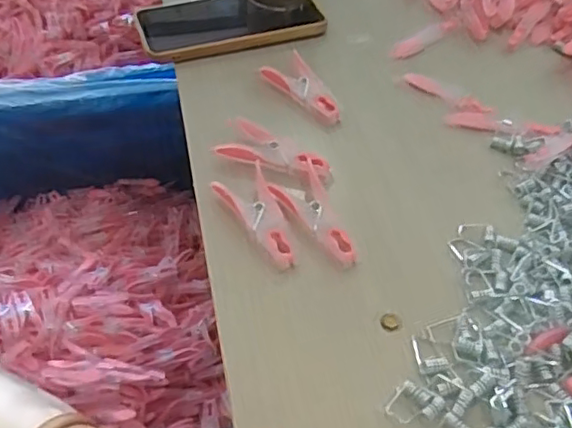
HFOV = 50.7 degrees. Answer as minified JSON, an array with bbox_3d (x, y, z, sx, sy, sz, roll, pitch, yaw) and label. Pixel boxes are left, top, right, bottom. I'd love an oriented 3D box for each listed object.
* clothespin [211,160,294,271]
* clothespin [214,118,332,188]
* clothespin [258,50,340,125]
[{"bbox_3d":[-0.016,0.002,0.373,0.032,0.008,0.073,-21,52,-19],"label":"clothespin"},{"bbox_3d":[-0.005,-0.040,0.415,0.077,0.012,0.034,22,52,17],"label":"clothespin"},{"bbox_3d":[0.009,-0.096,0.465,0.036,0.013,0.077,-17,51,-16],"label":"clothespin"}]

